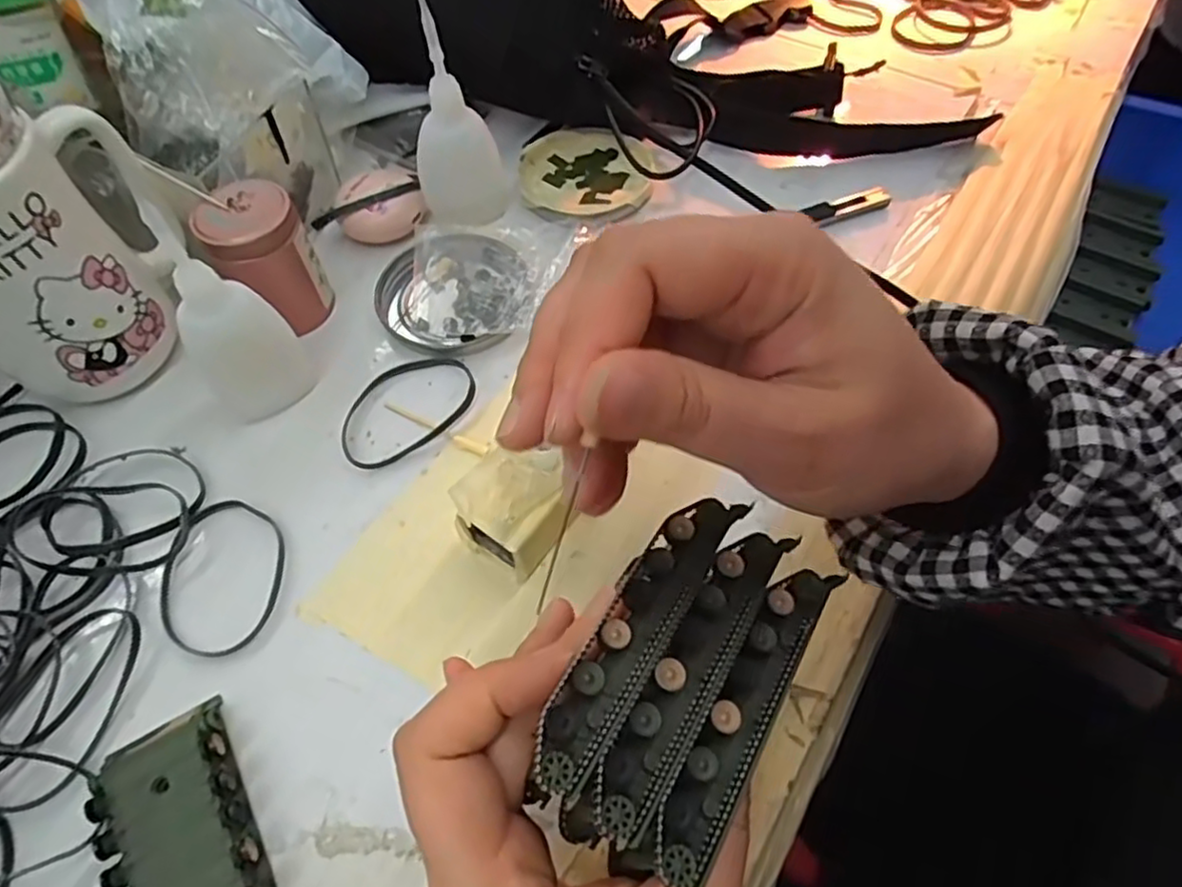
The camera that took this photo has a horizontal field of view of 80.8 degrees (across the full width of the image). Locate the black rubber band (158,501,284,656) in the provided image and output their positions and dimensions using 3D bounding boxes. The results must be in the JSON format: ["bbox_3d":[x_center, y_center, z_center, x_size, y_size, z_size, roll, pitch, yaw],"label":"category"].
[{"bbox_3d":[-0.154,0.054,0.289,0.048,0.005,0.067,-2,60,-5],"label":"black rubber band"}]

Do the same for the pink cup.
[{"bbox_3d":[-0.159,-0.091,0.342,0.044,0.061,0.042,0,59,0],"label":"pink cup"}]

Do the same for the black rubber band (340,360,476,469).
[{"bbox_3d":[-0.089,-0.018,0.332,0.071,0.004,0.046,-32,64,-18],"label":"black rubber band"}]

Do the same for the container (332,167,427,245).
[{"bbox_3d":[-0.119,-0.134,0.391,0.047,0.018,0.044,0,59,0],"label":"container"}]

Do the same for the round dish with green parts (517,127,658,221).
[{"bbox_3d":[-0.003,-0.159,0.414,0.078,0.013,0.076,0,59,0],"label":"round dish with green parts"}]

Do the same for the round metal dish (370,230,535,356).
[{"bbox_3d":[-0.073,-0.080,0.364,0.079,0.009,0.077,0,59,0],"label":"round metal dish"}]

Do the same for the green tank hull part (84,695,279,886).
[{"bbox_3d":[-0.135,0.138,0.232,0.043,0.014,0.094,-27,63,-15],"label":"green tank hull part"}]

